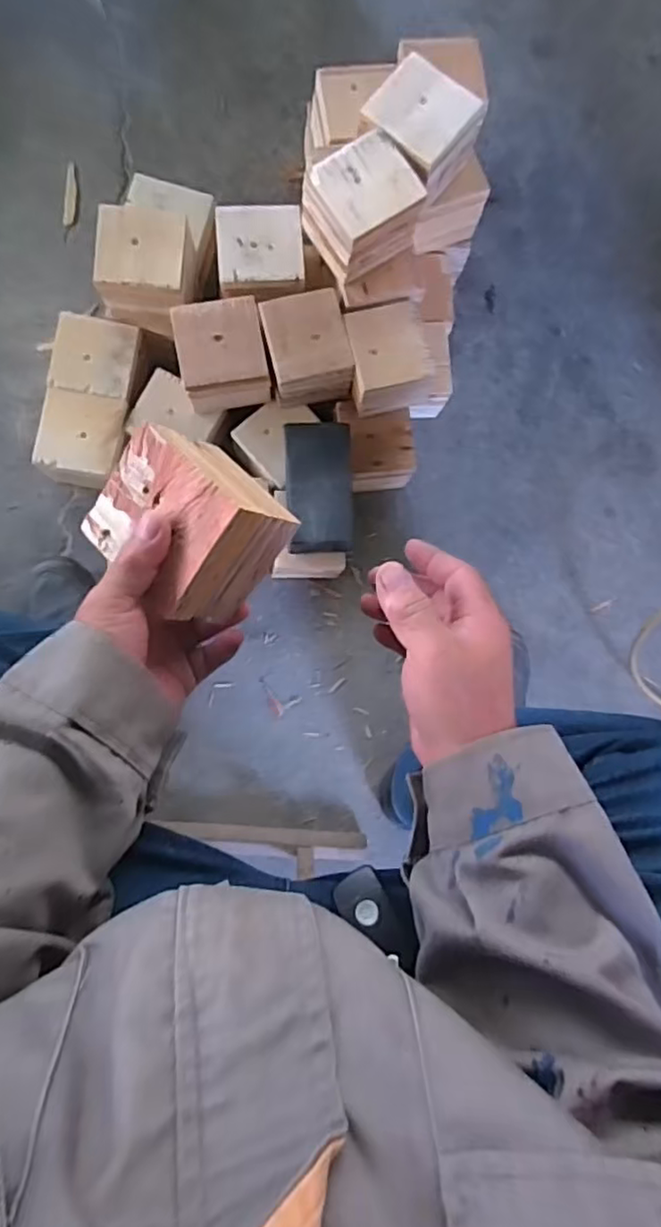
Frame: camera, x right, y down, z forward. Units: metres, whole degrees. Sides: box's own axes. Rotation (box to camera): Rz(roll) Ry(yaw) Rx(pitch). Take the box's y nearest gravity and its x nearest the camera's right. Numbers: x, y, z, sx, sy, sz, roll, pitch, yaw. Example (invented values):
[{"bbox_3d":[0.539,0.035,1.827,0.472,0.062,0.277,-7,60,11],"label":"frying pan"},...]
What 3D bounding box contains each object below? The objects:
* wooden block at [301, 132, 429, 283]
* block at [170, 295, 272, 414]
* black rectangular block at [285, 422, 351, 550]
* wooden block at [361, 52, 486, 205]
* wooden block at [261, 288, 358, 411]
[{"bbox_3d":[0.032,-0.405,0.646,0.093,0.078,0.087,-31,88,-6],"label":"wooden block"},{"bbox_3d":[-0.119,-0.283,0.702,0.094,0.066,0.094,-12,86,-5],"label":"block"},{"bbox_3d":[-0.013,-0.140,0.714,0.073,0.042,0.142,-2,85,-4],"label":"black rectangular block"},{"bbox_3d":[0.086,-0.484,0.641,0.097,0.063,0.099,38,84,0],"label":"wooden block"},{"bbox_3d":[-0.027,-0.293,0.712,0.087,0.067,0.101,-13,86,-5],"label":"wooden block"}]

